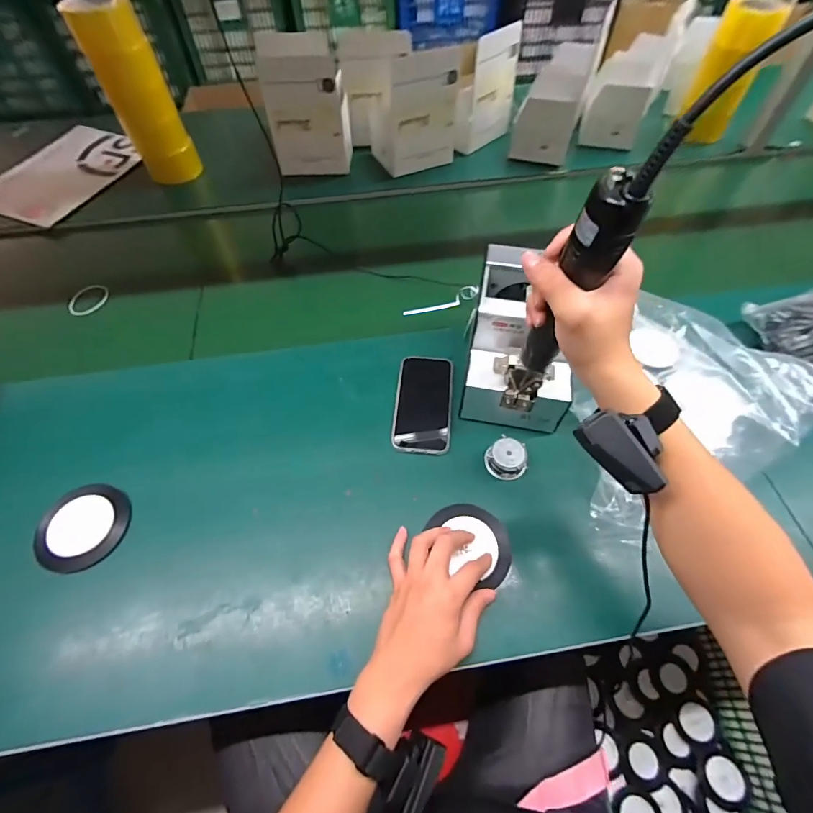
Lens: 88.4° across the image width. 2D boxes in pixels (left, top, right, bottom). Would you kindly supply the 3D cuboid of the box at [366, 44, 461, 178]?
[{"bbox_3d":[0.009,-0.604,0.845,0.143,0.189,0.128,-24,60,-14],"label":"box"}]

